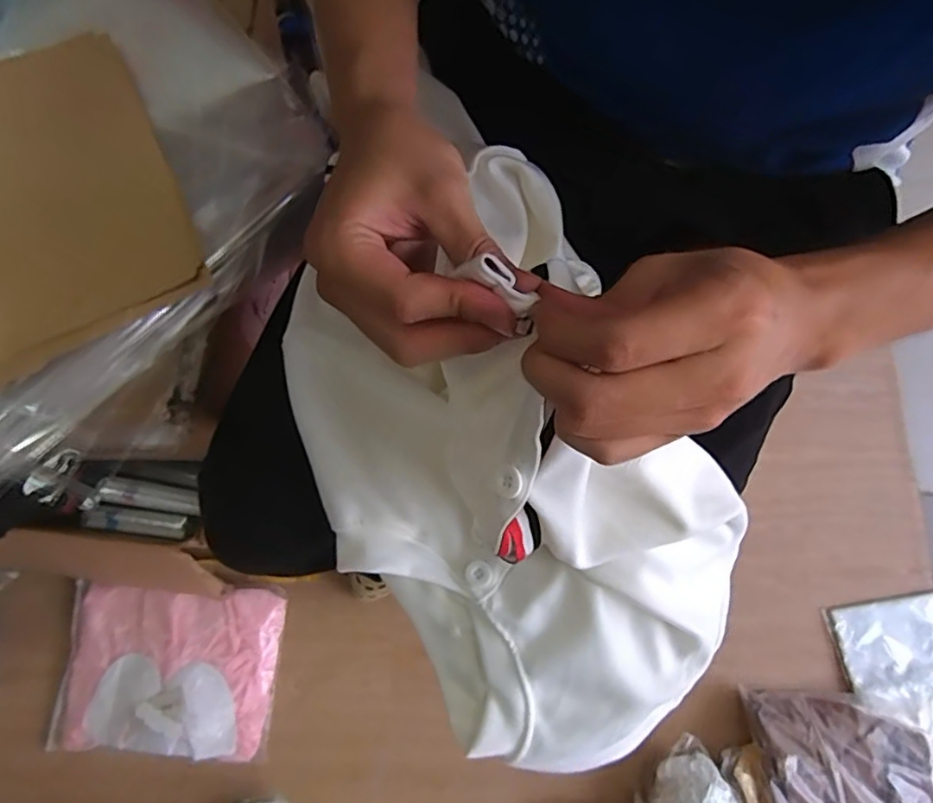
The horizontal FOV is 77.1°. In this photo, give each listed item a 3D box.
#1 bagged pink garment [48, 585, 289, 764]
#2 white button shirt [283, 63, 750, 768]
[{"bbox_3d":[-0.449,0.400,0.884,0.318,0.047,0.240,2,76,0],"label":"bagged pink garment"},{"bbox_3d":[0.022,0.044,0.354,0.209,0.139,0.348,-29,78,-7],"label":"white button shirt"}]

